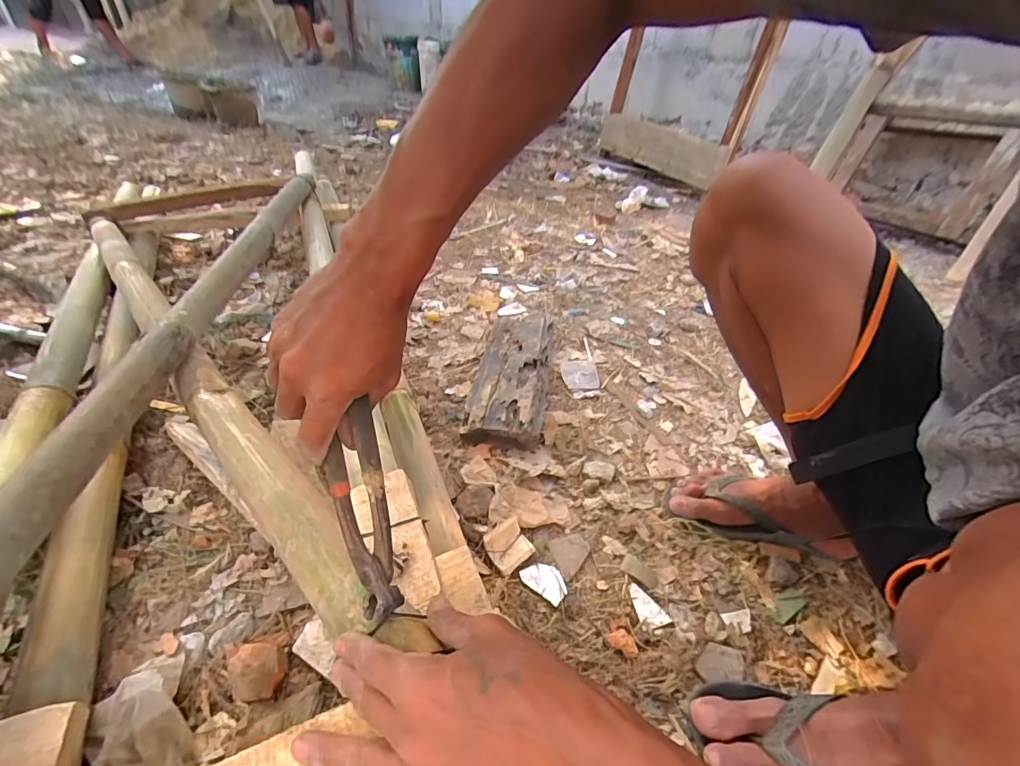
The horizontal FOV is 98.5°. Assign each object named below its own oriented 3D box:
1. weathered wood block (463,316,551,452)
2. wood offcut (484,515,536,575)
[{"bbox_3d":[0.011,-0.041,0.865,0.134,0.061,0.430,8,37,3],"label":"weathered wood block"},{"bbox_3d":[-0.001,0.208,0.567,0.055,0.010,0.052,-25,67,-33],"label":"wood offcut"}]

